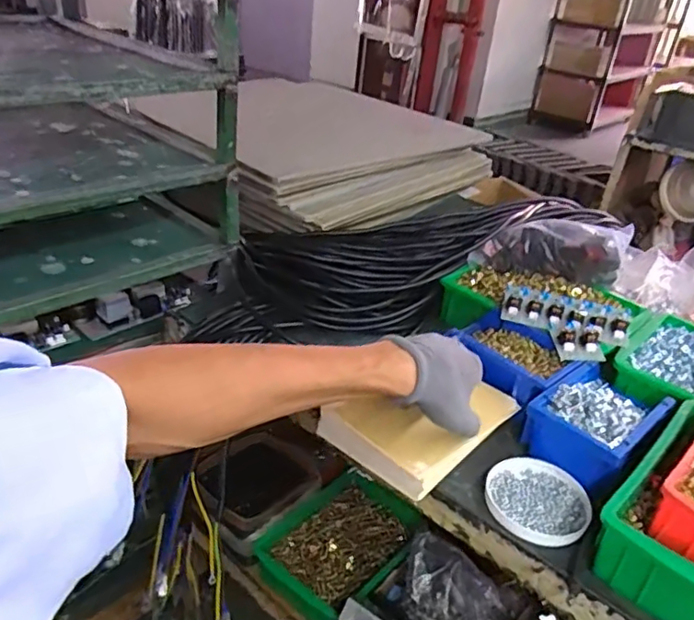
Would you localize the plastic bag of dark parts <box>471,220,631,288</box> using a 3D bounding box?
[{"bbox_3d":[0.287,-0.088,0.836,0.200,0.085,0.051,17,32,18],"label":"plastic bag of dark parts"}]

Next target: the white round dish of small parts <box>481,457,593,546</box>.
[{"bbox_3d":[0.189,0.189,0.583,0.097,0.010,0.104,3,30,-2],"label":"white round dish of small parts"}]

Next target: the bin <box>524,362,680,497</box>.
[{"bbox_3d":[0.274,0.123,0.636,0.132,0.062,0.109,-20,38,-35],"label":"bin"}]

